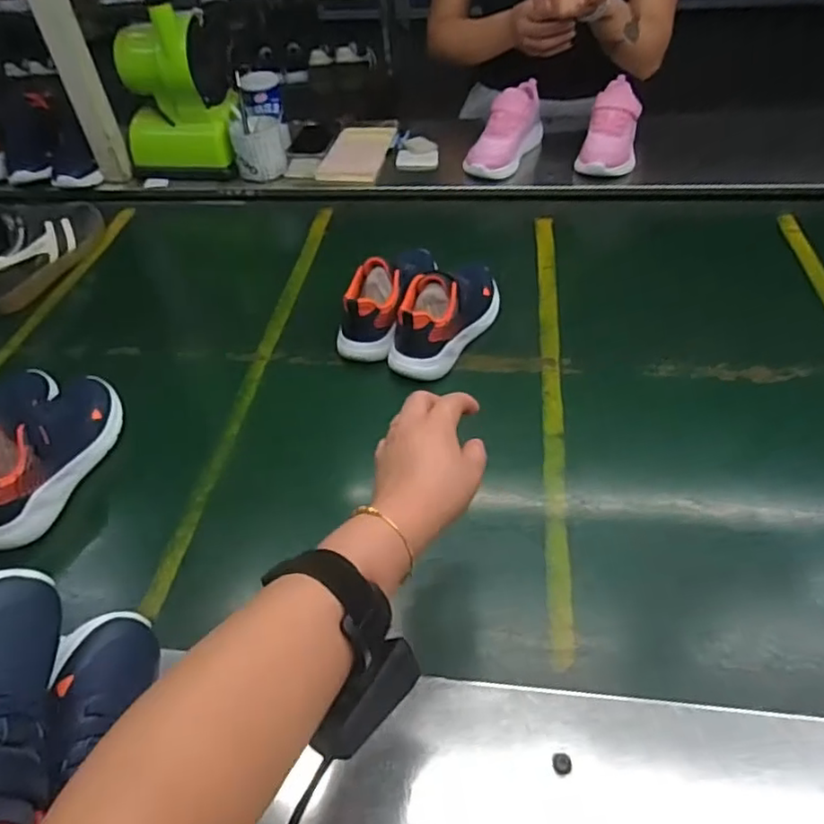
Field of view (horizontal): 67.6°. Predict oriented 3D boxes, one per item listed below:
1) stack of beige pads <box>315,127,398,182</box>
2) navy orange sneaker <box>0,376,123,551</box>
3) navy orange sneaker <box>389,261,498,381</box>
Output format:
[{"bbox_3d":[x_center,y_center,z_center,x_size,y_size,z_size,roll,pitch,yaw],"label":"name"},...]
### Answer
[{"bbox_3d":[-0.096,-0.452,1.073,0.107,0.020,0.170,8,48,13],"label":"stack of beige pads"},{"bbox_3d":[-0.377,0.034,0.621,0.080,0.085,0.206,8,48,13],"label":"navy orange sneaker"},{"bbox_3d":[0.042,-0.128,0.740,0.076,0.081,0.180,21,52,24],"label":"navy orange sneaker"}]

